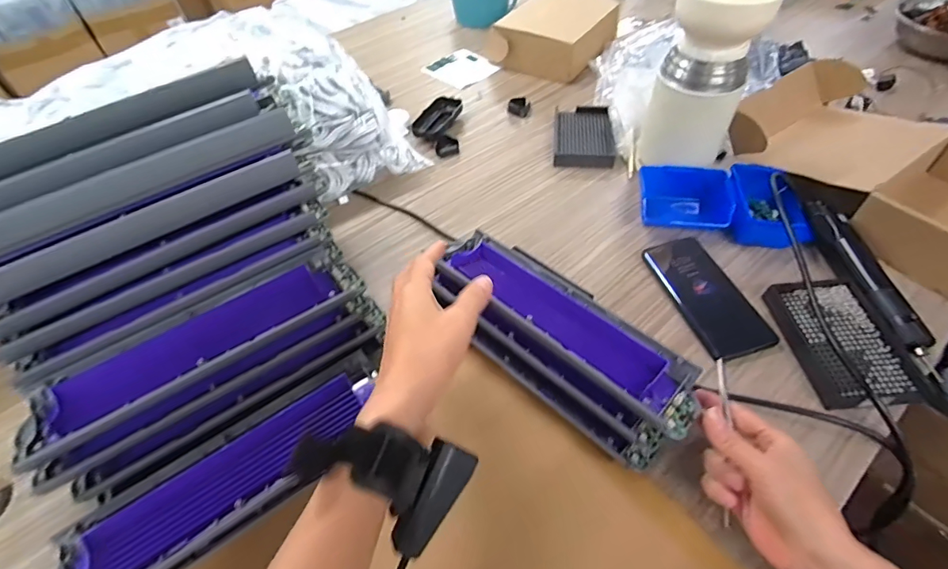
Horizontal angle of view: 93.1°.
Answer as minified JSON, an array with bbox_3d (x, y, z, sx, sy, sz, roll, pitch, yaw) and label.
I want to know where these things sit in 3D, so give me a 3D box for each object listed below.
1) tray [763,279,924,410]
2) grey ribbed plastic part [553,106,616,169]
[{"bbox_3d":[0.371,0.056,0.454,0.091,0.029,0.135,-3,51,2],"label":"tray"},{"bbox_3d":[0.167,-0.235,0.693,0.086,0.025,0.141,1,51,5],"label":"grey ribbed plastic part"}]

